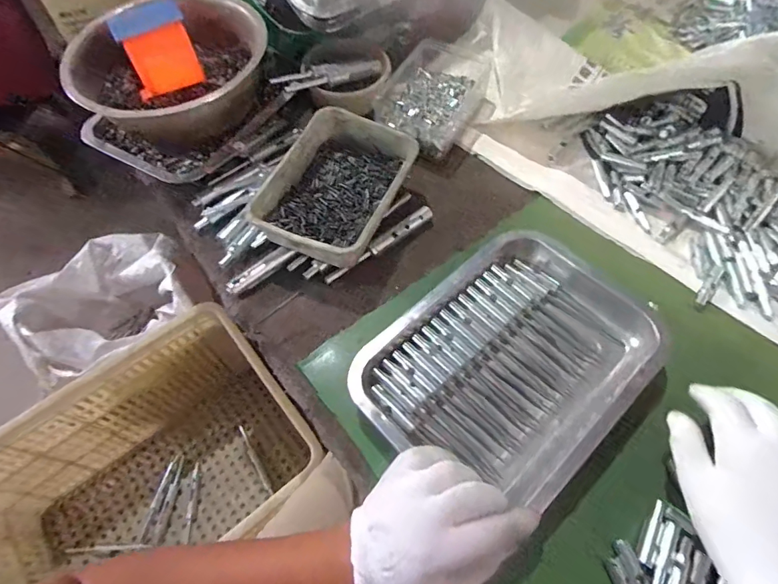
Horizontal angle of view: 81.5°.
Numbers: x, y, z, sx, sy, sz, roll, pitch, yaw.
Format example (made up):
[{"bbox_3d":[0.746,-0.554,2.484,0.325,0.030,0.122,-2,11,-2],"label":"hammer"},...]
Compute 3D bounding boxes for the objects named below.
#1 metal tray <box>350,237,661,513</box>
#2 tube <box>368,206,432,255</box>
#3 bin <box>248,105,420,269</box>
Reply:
[{"bbox_3d":[0.112,0.061,0.412,0.253,0.036,0.187,-39,68,-19],"label":"metal tray"},{"bbox_3d":[0.014,-0.067,0.499,0.083,0.012,0.015,-35,66,-17],"label":"tube"},{"bbox_3d":[-0.056,-0.112,0.493,0.132,0.056,0.185,24,64,13],"label":"bin"}]

